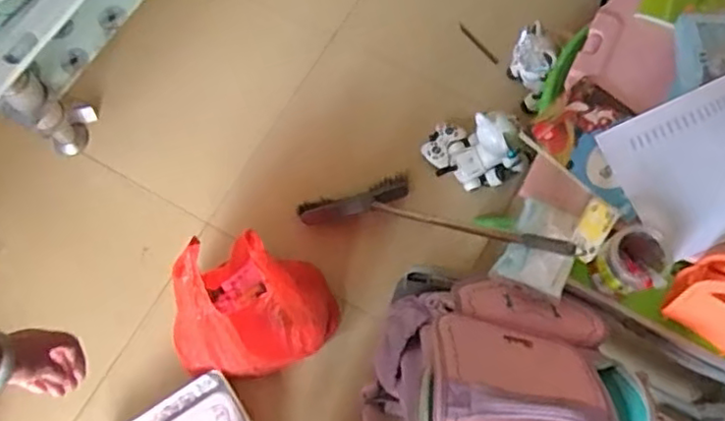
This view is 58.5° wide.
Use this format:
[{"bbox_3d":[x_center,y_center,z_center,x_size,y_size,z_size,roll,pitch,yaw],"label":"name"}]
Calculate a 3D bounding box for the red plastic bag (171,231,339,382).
[{"bbox_3d":[-0.230,0.197,1.292,0.331,0.342,0.223,-15,72,-5],"label":"red plastic bag"}]

